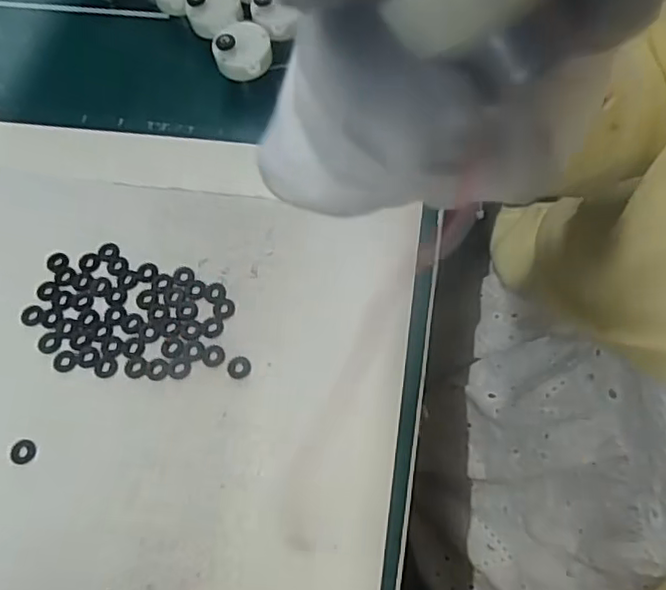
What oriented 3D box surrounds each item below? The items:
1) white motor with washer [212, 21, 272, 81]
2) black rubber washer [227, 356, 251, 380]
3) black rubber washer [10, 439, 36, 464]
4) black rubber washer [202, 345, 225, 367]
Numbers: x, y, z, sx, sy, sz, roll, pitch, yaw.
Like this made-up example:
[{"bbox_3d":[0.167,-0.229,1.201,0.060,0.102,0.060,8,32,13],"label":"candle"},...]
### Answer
[{"bbox_3d":[-0.051,-0.138,0.339,0.031,0.017,0.035,-10,64,-2],"label":"white motor with washer"},{"bbox_3d":[-0.043,0.033,0.278,0.010,0.004,0.011,-1,64,3],"label":"black rubber washer"},{"bbox_3d":[-0.136,0.068,0.266,0.011,0.004,0.011,-1,64,3],"label":"black rubber washer"},{"bbox_3d":[-0.056,0.028,0.281,0.010,0.004,0.011,-1,64,3],"label":"black rubber washer"}]

